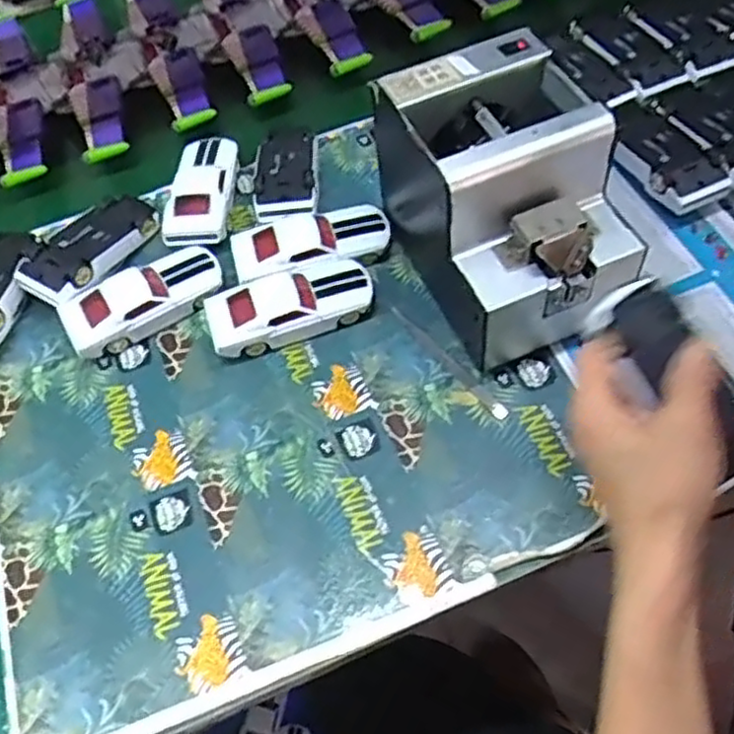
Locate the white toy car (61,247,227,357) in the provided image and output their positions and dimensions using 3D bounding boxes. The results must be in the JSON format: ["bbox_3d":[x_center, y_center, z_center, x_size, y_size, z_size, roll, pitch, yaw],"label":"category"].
[{"bbox_3d":[-0.182,-0.057,0.595,0.128,0.037,0.056,-30,59,-12],"label":"white toy car"}]

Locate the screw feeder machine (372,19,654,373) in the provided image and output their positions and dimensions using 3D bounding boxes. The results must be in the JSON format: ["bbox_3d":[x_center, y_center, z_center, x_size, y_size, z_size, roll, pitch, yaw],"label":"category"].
[{"bbox_3d":[0.100,-0.120,0.533,0.119,0.156,0.180,-23,58,-8],"label":"screw feeder machine"}]

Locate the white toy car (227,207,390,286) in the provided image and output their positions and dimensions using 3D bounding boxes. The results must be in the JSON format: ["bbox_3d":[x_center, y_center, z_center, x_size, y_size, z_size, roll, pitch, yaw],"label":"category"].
[{"bbox_3d":[-0.045,-0.099,0.595,0.127,0.031,0.057,-15,57,-4],"label":"white toy car"}]

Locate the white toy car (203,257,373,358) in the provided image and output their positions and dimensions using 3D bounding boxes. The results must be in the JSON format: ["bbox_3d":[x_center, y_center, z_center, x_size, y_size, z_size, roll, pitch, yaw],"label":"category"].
[{"bbox_3d":[-0.061,-0.049,0.569,0.127,0.030,0.053,-21,57,-7],"label":"white toy car"}]

